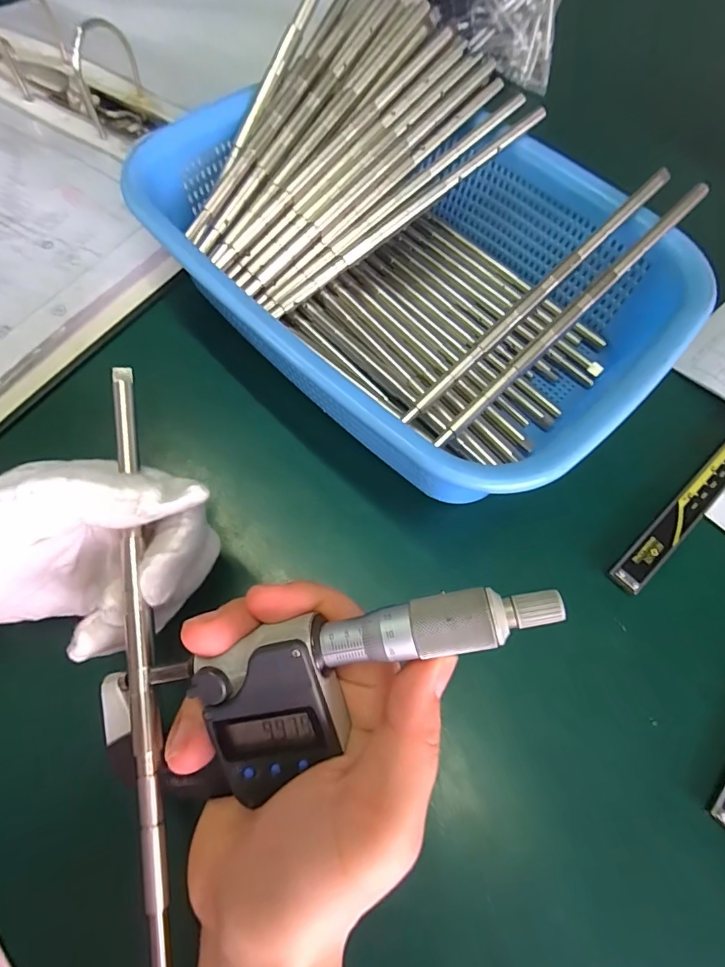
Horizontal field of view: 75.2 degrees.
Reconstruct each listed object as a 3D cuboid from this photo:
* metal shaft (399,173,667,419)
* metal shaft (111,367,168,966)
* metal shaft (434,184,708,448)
[{"bbox_3d":[0.091,-0.099,0.248,0.189,0.005,0.007,-44,76,-3],"label":"metal shaft"},{"bbox_3d":[-0.081,0.055,0.169,0.008,0.006,0.211,-9,76,-6],"label":"metal shaft"},{"bbox_3d":[0.107,-0.086,0.241,0.191,0.004,0.007,-44,76,-3],"label":"metal shaft"}]

